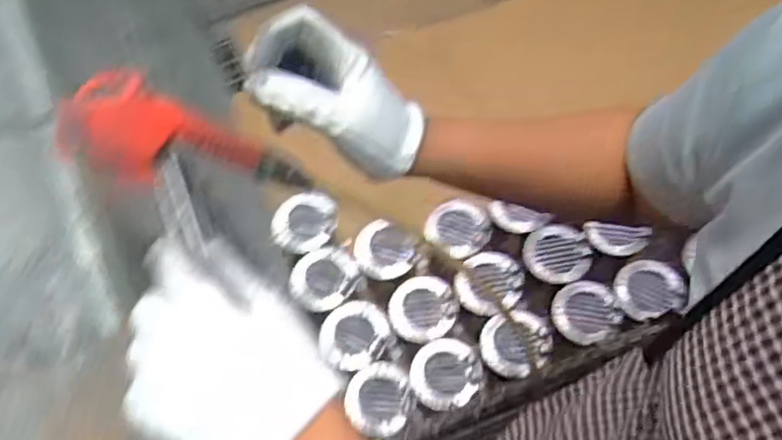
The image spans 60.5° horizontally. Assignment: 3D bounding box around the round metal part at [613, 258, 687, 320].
[{"bbox_3d":[0.350,0.093,0.915,0.088,0.019,0.083,-1,66,2],"label":"round metal part"}]

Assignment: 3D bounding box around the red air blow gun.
[{"bbox_3d":[-0.122,-0.051,0.442,0.041,0.179,0.051,-31,63,34],"label":"red air blow gun"}]

